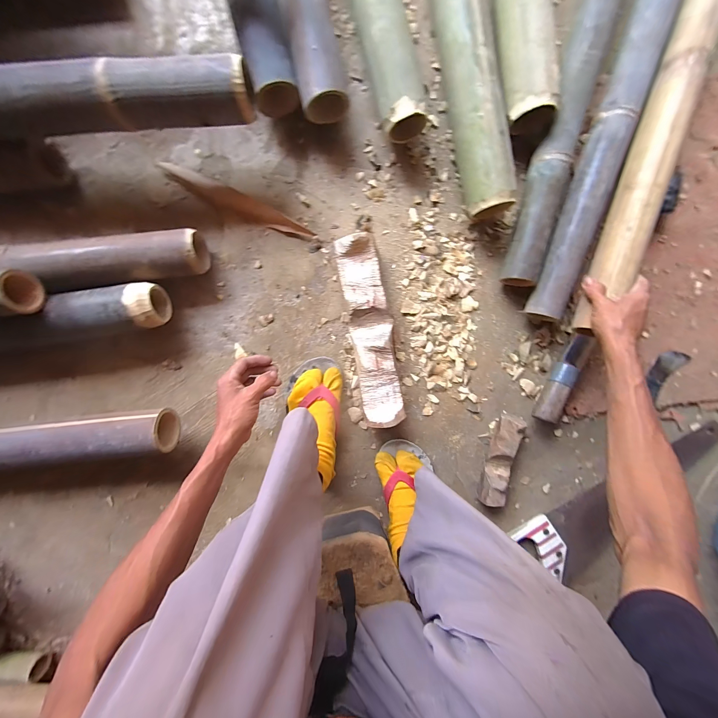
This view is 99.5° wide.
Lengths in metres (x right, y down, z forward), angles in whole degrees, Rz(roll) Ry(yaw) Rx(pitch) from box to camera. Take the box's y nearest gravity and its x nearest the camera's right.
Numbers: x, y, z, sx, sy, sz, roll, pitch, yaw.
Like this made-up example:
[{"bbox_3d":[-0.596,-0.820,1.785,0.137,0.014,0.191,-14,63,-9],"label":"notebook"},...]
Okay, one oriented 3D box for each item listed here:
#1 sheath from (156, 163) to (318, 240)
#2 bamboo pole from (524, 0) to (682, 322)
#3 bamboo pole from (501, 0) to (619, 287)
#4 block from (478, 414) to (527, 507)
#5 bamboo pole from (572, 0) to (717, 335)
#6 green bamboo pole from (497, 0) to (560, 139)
[{"bbox_3d":[-0.197,-0.250,0.497,0.253,0.016,0.042,25,97,-5],"label":"sheath"},{"bbox_3d":[0.394,-0.366,0.477,0.063,0.056,0.622,16,97,-4],"label":"bamboo pole"},{"bbox_3d":[0.334,-0.433,0.473,0.056,0.057,0.635,12,98,-4],"label":"bamboo pole"},{"bbox_3d":[0.262,0.184,0.562,0.049,0.049,0.166,11,98,-4],"label":"block"},{"bbox_3d":[0.440,-0.335,0.440,0.052,0.052,0.621,17,93,-5],"label":"bamboo pole"},{"bbox_3d":[0.237,-0.544,0.445,0.070,0.074,0.366,-8,98,-1],"label":"green bamboo pole"}]

